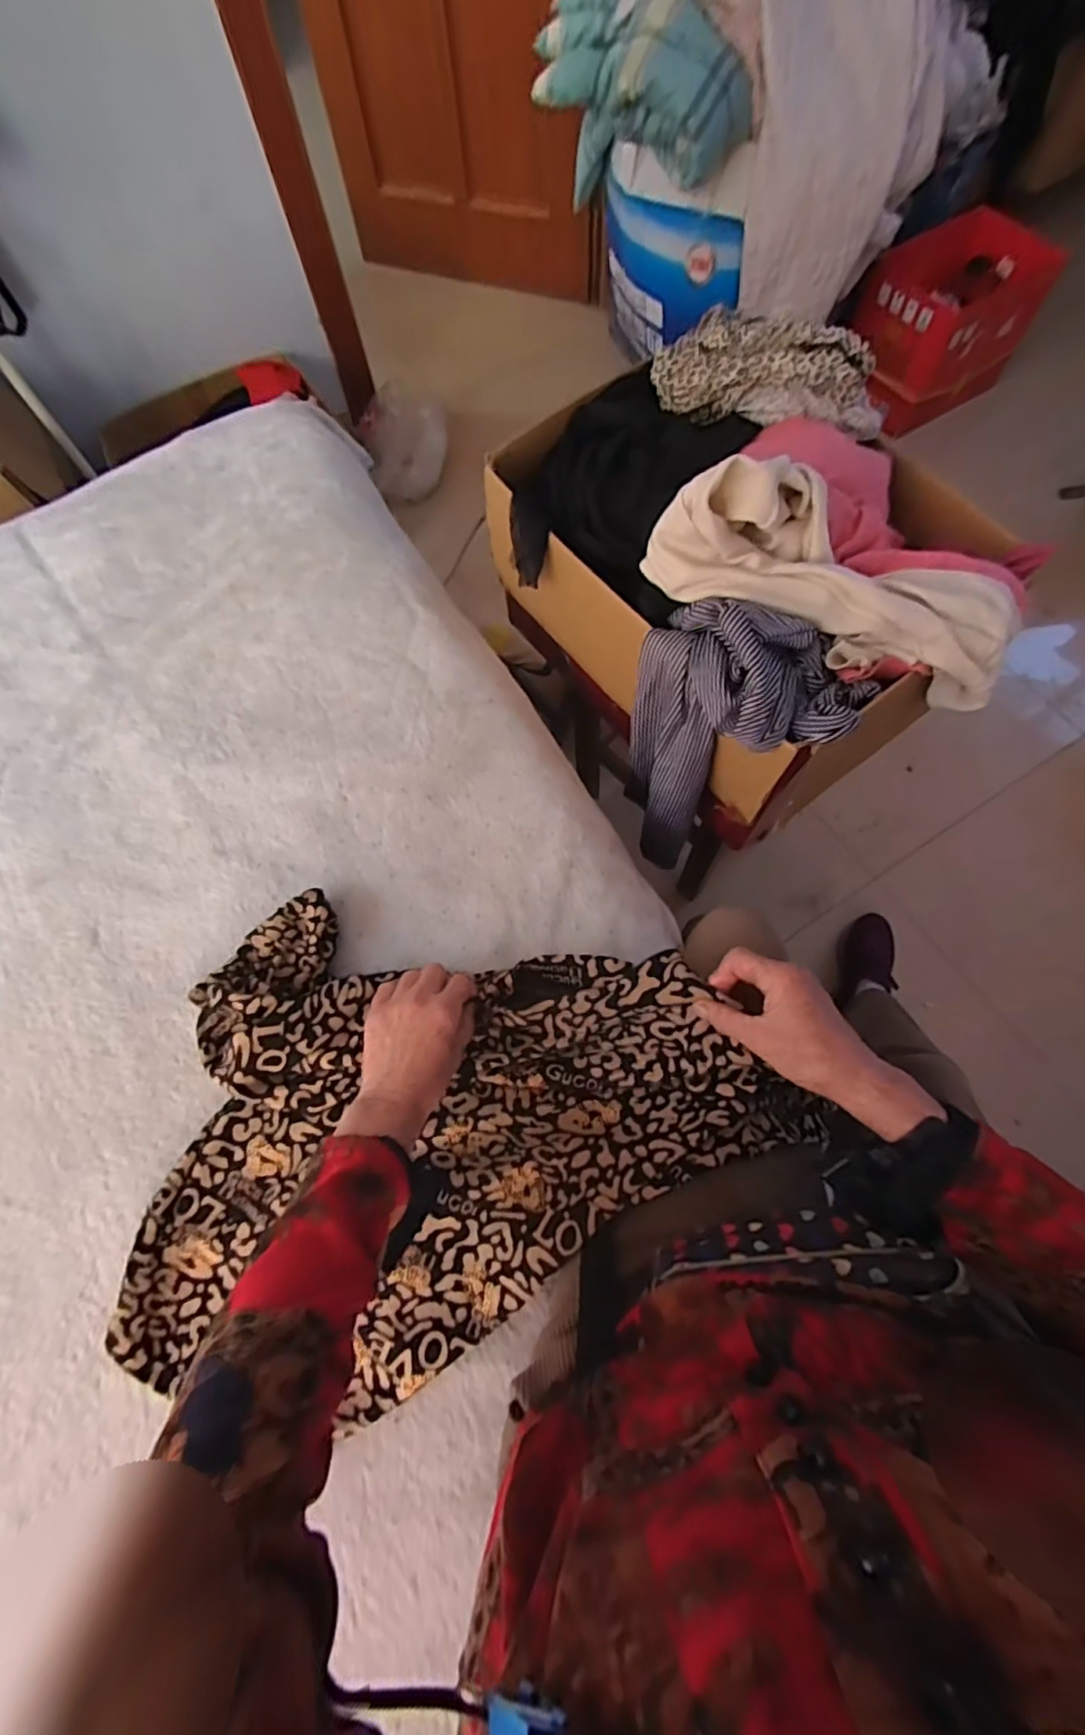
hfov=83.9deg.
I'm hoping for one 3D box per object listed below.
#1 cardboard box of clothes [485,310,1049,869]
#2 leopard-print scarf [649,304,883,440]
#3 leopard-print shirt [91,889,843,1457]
[{"bbox_3d":[0.200,-0.308,0.638,0.378,0.286,0.478,-27,70,-7],"label":"cardboard box of clothes"},{"bbox_3d":[0.225,-0.497,0.607,0.236,0.065,0.091,35,75,14],"label":"leopard-print scarf"},{"bbox_3d":[-0.104,0.178,0.477,0.499,0.076,0.360,-30,74,-10],"label":"leopard-print shirt"}]

